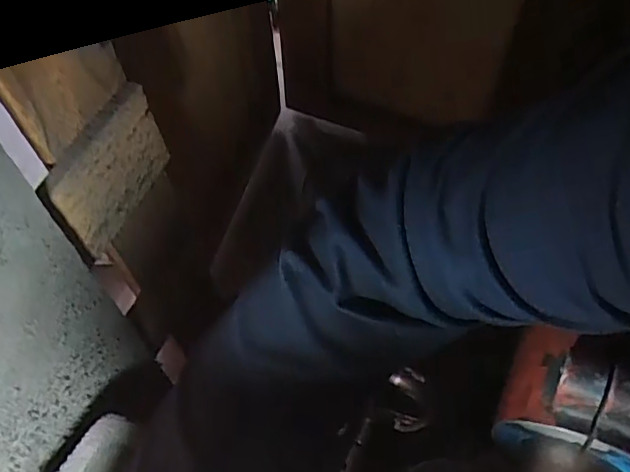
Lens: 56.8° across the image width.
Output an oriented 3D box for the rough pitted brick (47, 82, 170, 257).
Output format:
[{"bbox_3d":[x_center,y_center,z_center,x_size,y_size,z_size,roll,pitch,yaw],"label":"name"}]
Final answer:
[{"bbox_3d":[-0.175,-0.055,0.502,0.014,0.095,0.120,22,61,15],"label":"rough pitted brick"}]

